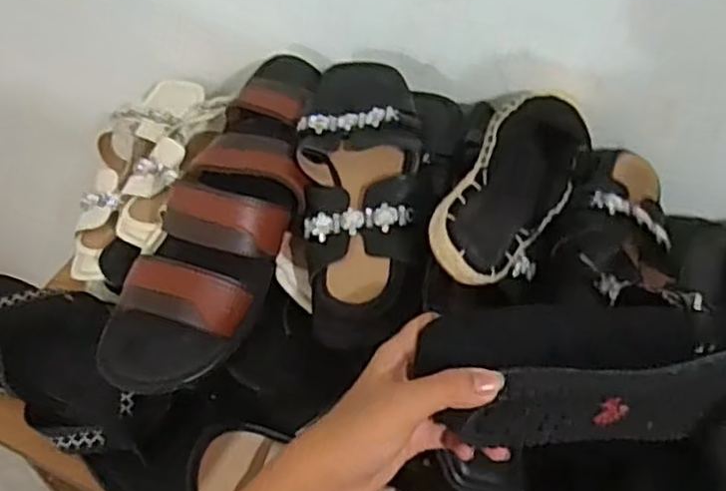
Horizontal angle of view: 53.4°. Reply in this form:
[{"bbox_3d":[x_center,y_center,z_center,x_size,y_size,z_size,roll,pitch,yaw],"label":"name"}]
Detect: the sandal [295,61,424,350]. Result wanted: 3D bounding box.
[{"bbox_3d":[-0.002,-0.051,0.588,0.099,0.060,0.265,1,53,-3],"label":"sandal"}]

